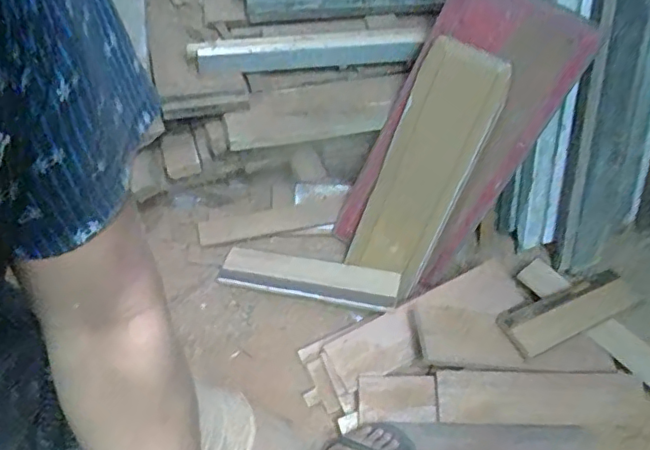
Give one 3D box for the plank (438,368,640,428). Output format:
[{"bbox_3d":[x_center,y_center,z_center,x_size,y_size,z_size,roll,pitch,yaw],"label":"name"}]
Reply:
[{"bbox_3d":[0.453,0.361,1.188,0.431,0.032,0.115,2,57,-1],"label":"plank"}]

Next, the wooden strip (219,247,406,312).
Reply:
[{"bbox_3d":[-0.054,0.131,1.404,0.464,0.034,0.108,8,56,21],"label":"wooden strip"}]

